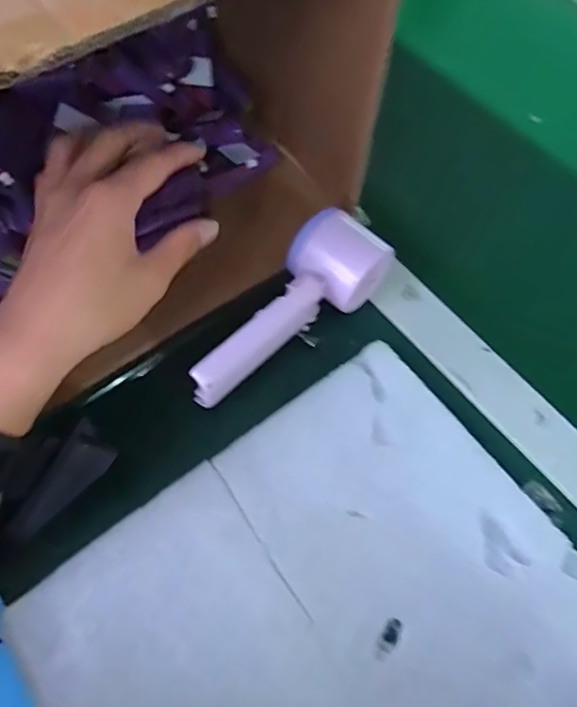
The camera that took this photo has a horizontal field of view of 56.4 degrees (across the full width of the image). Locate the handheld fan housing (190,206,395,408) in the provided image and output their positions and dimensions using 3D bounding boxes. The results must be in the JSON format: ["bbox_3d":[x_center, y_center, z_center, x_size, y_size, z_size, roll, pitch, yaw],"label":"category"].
[{"bbox_3d":[-0.004,-0.029,0.357,0.160,0.057,0.051,-40,72,-20],"label":"handheld fan housing"}]

